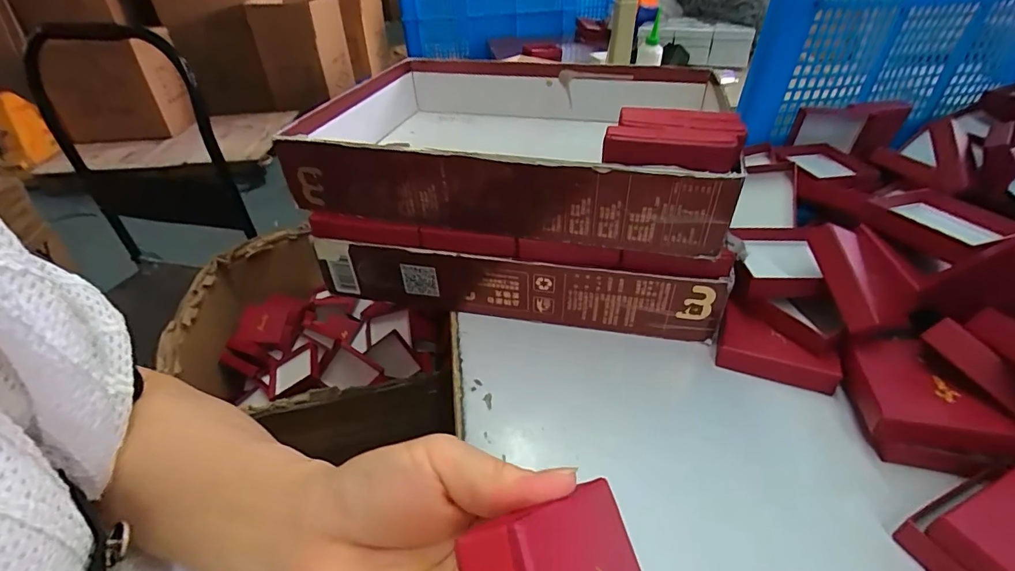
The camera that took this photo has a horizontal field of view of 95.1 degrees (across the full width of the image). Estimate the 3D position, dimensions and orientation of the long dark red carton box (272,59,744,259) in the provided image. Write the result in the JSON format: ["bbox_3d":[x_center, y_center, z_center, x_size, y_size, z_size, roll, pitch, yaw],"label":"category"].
[{"bbox_3d":[0.011,-0.161,0.512,0.408,0.091,0.312,9,39,13],"label":"long dark red carton box"}]

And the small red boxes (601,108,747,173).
[{"bbox_3d":[0.124,-0.111,0.347,0.093,0.021,0.060,10,39,15],"label":"small red boxes"}]

